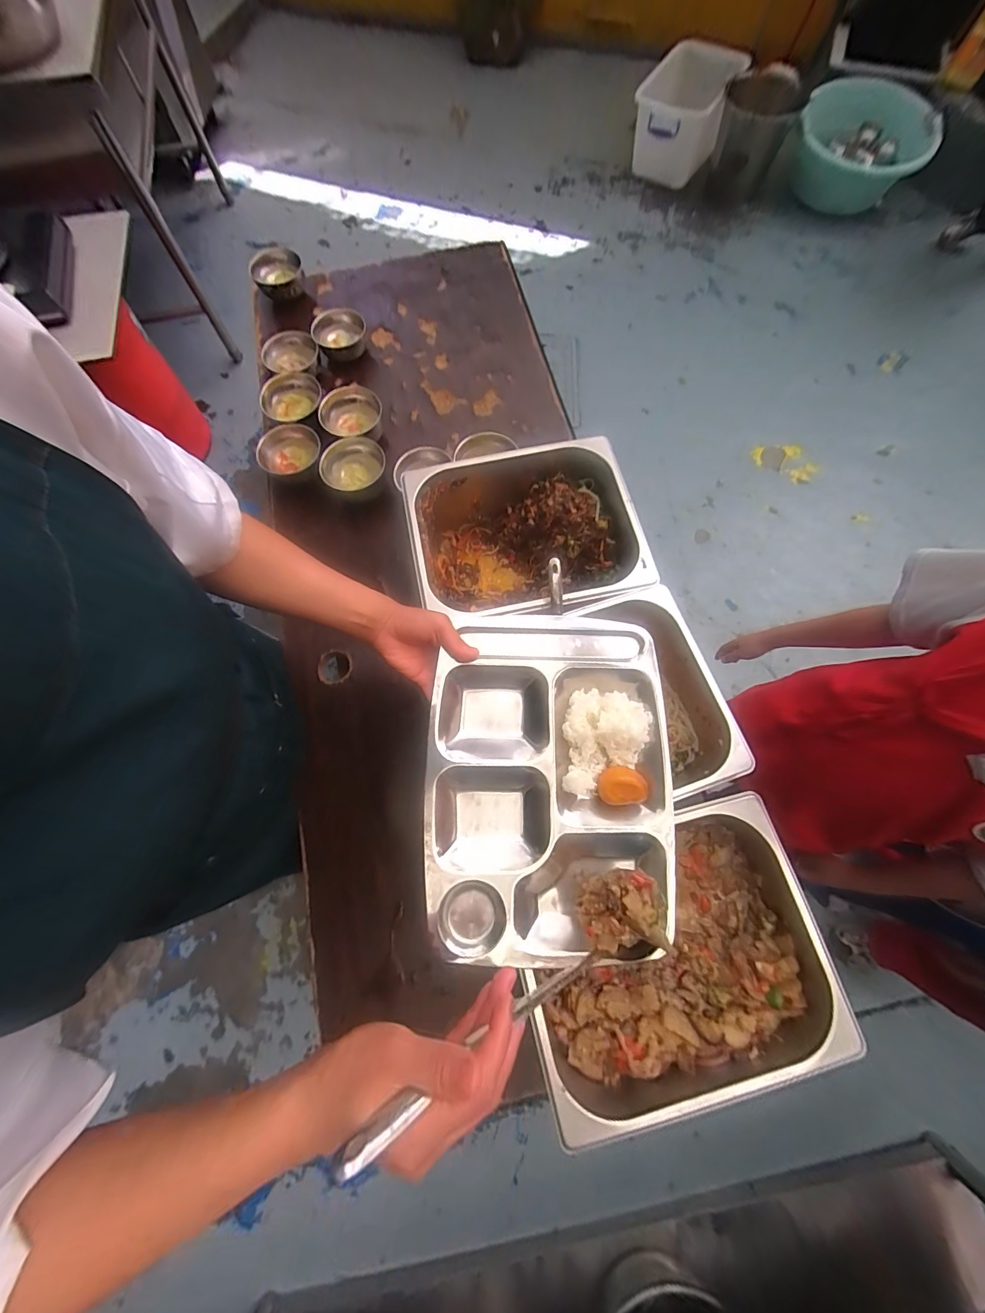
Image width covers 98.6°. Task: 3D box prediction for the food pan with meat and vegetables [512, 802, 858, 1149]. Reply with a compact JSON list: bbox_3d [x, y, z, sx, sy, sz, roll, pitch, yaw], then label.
[{"bbox_3d":[0.197,0.328,0.483,0.321,0.082,0.262,-14,74,-3],"label":"food pan with meat and vegetables"}]

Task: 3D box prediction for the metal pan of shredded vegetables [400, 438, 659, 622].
[{"bbox_3d":[0.048,-0.168,0.686,0.326,0.154,0.267,-12,74,-3],"label":"metal pan of shredded vegetables"}]

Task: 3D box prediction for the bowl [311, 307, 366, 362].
[{"bbox_3d":[-0.322,-0.684,0.901,0.096,0.056,0.098,0,74,1],"label":"bowl"}]

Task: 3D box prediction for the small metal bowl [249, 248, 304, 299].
[{"bbox_3d":[-0.480,-0.855,0.952,0.103,0.060,0.084,7,74,3],"label":"small metal bowl"}]

